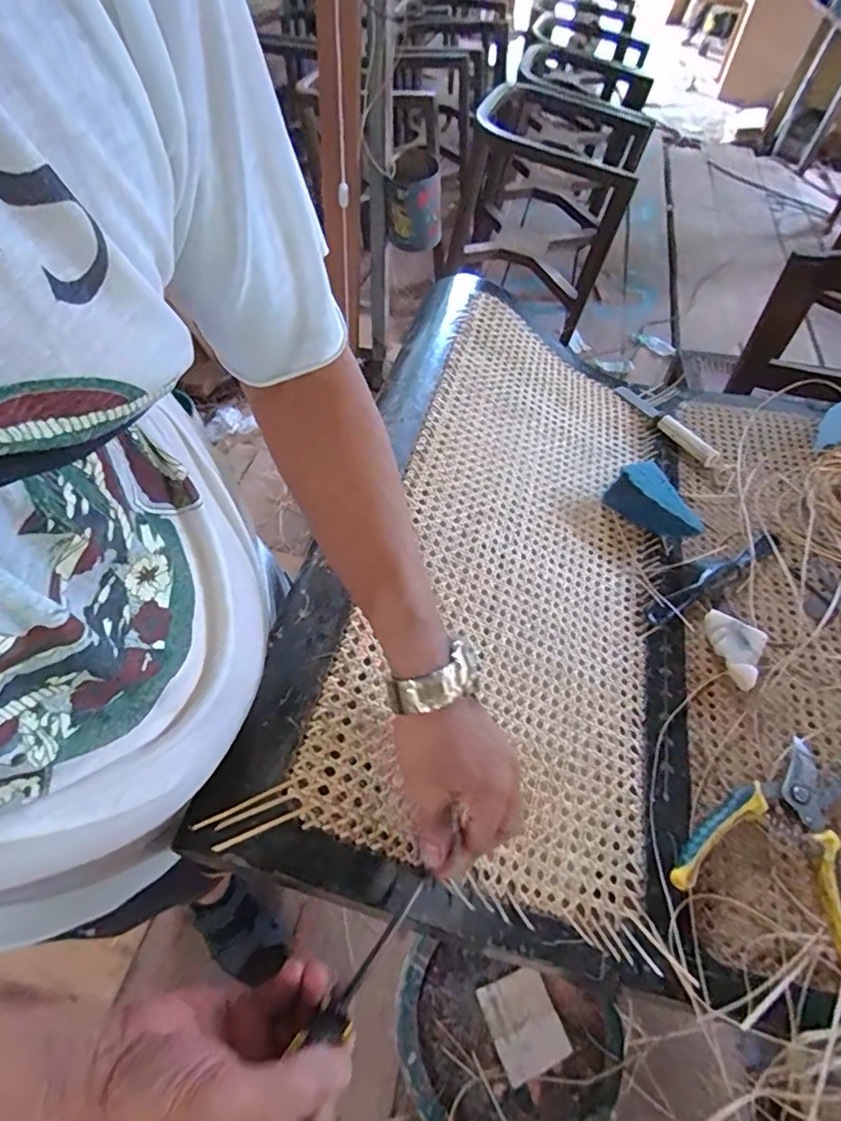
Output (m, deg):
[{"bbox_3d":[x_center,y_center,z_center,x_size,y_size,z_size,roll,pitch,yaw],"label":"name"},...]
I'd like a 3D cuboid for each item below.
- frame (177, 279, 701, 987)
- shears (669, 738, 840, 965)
[{"bbox_3d":[0.095,-0.022,0.589,0.375,0.049,0.708,25,55,-14],"label":"frame"},{"bbox_3d":[0.307,0.228,0.468,0.136,0.027,0.173,29,57,15],"label":"shears"}]

